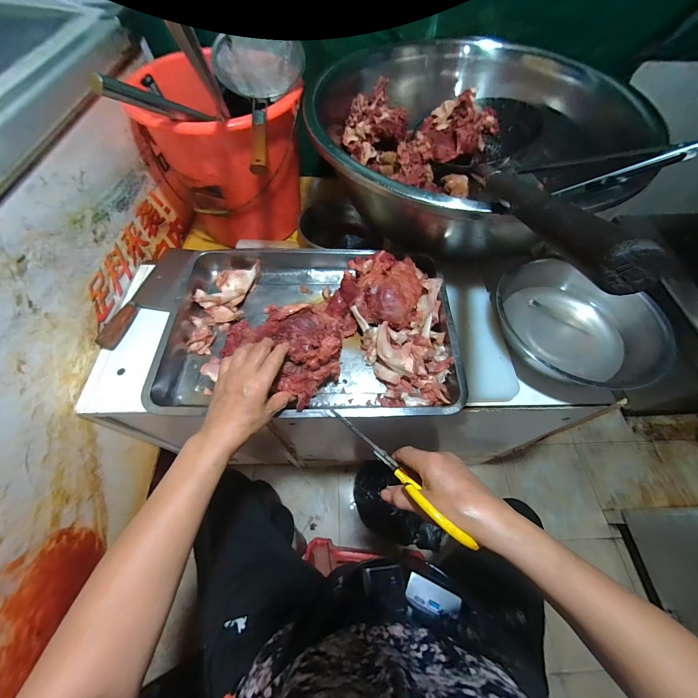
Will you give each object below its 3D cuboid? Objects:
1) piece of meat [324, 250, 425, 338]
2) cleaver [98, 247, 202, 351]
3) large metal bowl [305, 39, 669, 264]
[{"bbox_3d":[0.046,-0.105,0.534,0.166,0.069,0.144,4,61,3],"label":"piece of meat"},{"bbox_3d":[-0.403,-0.120,0.612,0.085,0.045,0.284,7,61,4],"label":"cleaver"},{"bbox_3d":[0.242,-0.407,0.604,0.579,0.210,0.536,0,61,0],"label":"large metal bowl"}]

